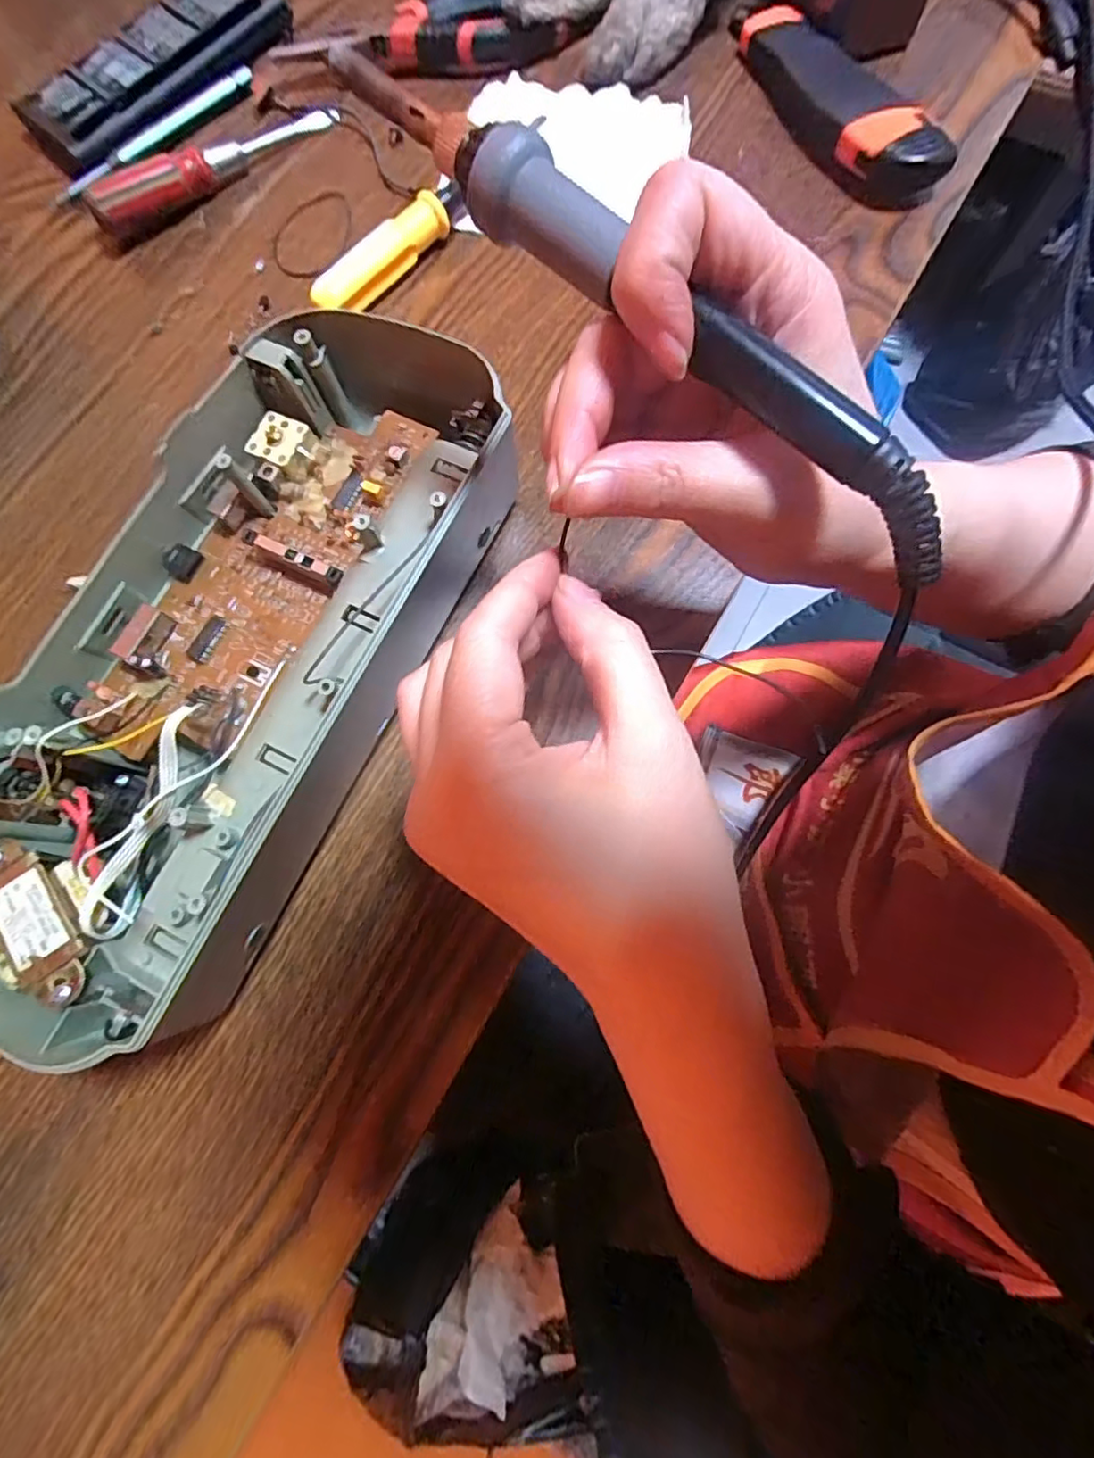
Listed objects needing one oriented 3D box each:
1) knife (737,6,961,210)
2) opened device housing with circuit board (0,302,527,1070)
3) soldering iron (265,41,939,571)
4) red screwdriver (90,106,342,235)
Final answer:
[{"bbox_3d":[0.144,-0.323,0.317,0.034,0.025,0.147,-33,77,-7],"label":"knife"},{"bbox_3d":[-0.120,-0.033,0.241,0.139,0.054,0.275,29,78,8],"label":"opened device housing with circuit board"},{"bbox_3d":[0.014,-0.112,0.147,0.207,0.016,0.017,42,80,8],"label":"soldering iron"},{"bbox_3d":[-0.176,-0.302,0.330,0.139,0.021,0.020,-37,78,-11],"label":"red screwdriver"}]

